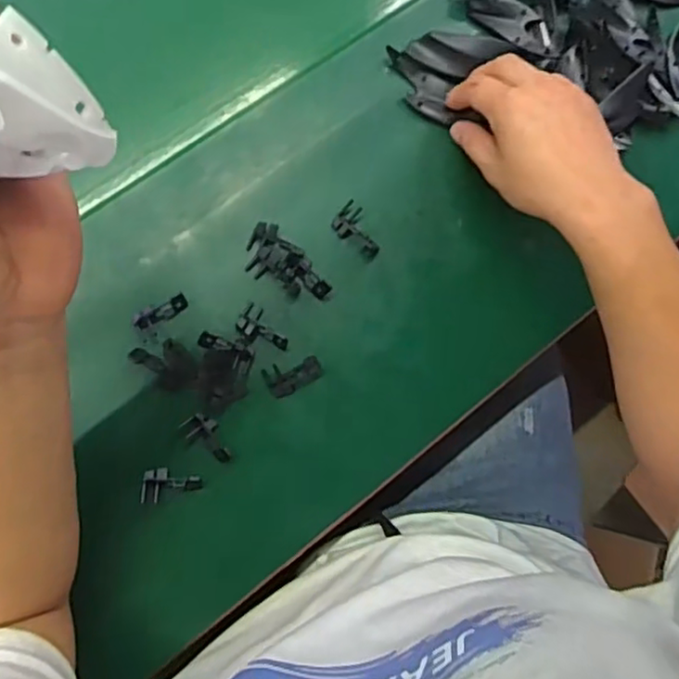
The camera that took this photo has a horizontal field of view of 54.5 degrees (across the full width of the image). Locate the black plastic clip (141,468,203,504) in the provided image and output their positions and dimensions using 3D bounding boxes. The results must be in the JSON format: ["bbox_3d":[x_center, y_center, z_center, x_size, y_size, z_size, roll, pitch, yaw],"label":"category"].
[{"bbox_3d":[-0.123,0.107,0.484,0.042,0.008,0.024,-2,87,-9],"label":"black plastic clip"}]

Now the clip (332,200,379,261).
[{"bbox_3d":[0.016,-0.087,0.532,0.045,0.011,0.025,45,79,-2],"label":"clip"}]

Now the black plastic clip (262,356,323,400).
[{"bbox_3d":[-0.035,0.028,0.512,0.044,0.009,0.024,-22,88,-11],"label":"black plastic clip"}]

